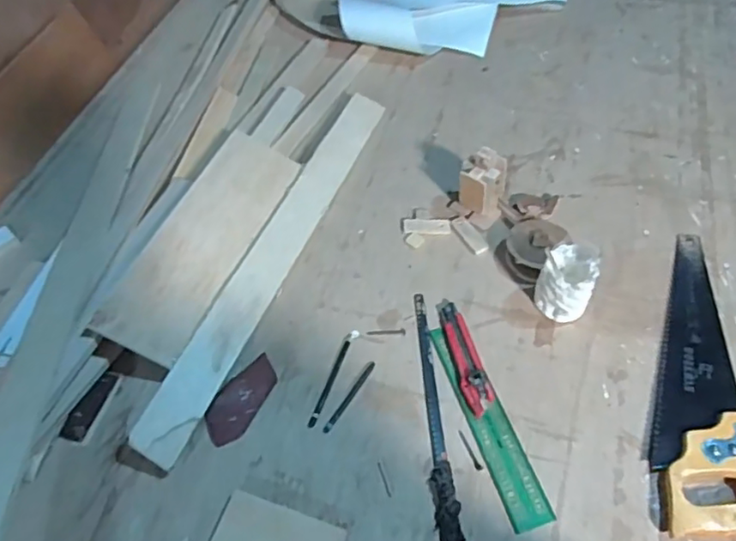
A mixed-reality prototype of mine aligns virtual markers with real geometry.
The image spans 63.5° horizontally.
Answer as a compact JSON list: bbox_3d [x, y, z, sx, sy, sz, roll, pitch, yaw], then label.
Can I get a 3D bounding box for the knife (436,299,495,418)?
[{"bbox_3d":[0.119,0.098,0.731,0.034,0.019,0.164,-10,54,-6],"label":"knife"}]

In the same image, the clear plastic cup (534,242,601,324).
[{"bbox_3d":[0.248,0.013,0.737,0.066,0.094,0.069,-1,53,1],"label":"clear plastic cup"}]

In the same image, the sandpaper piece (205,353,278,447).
[{"bbox_3d":[-0.149,0.152,0.700,0.049,0.008,0.108,31,76,6],"label":"sandpaper piece"}]

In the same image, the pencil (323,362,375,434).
[{"bbox_3d":[-0.022,0.150,0.712,0.011,0.004,0.104,26,58,20],"label":"pencil"}]

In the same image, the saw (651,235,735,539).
[{"bbox_3d":[0.395,0.111,0.704,0.100,0.027,0.399,11,55,10],"label":"saw"}]

